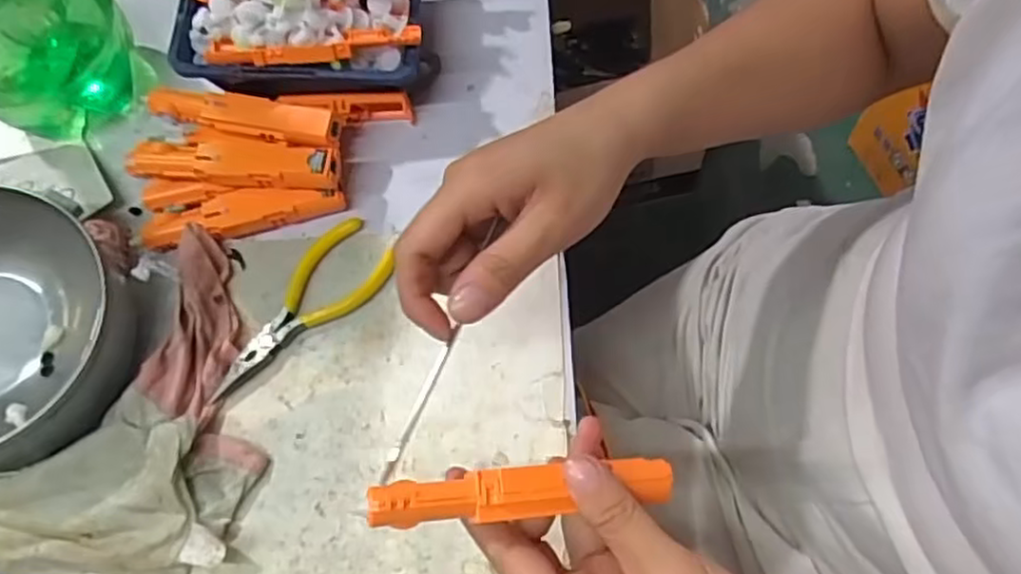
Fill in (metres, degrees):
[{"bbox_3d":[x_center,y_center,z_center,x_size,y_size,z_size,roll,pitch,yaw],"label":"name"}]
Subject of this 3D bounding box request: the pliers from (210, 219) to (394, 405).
[{"bbox_3d":[-0.121,0.014,0.402,0.046,0.012,0.122,40,80,17],"label":"pliers"}]

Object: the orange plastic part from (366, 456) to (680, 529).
[{"bbox_3d":[0.007,0.079,0.271,0.120,0.008,0.018,-1,68,-15],"label":"orange plastic part"}]

